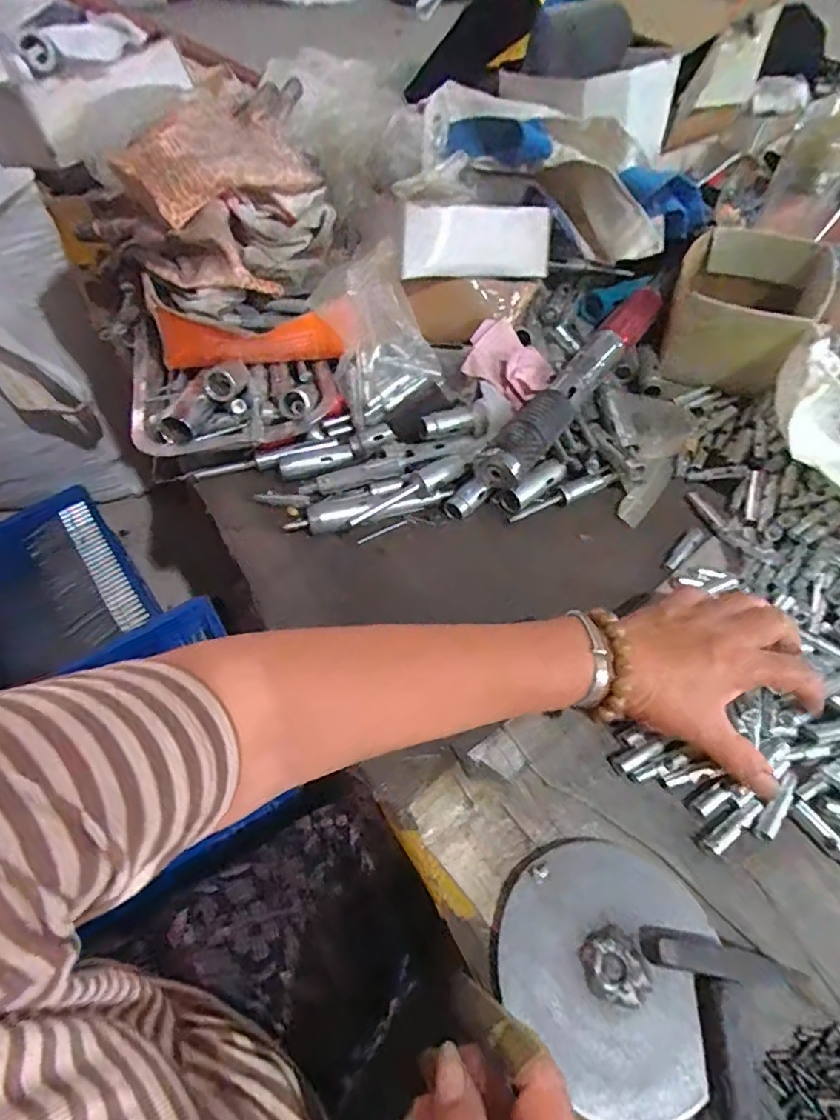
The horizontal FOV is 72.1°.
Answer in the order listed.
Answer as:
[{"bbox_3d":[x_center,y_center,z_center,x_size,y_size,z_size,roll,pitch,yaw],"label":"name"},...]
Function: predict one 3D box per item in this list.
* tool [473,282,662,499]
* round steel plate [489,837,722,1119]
[{"bbox_3d":[0.152,-0.176,0.544,0.041,0.035,0.280,32,61,22],"label":"tool"},{"bbox_3d":[0.100,0.225,0.324,0.114,0.013,0.126,15,56,12],"label":"round steel plate"}]

